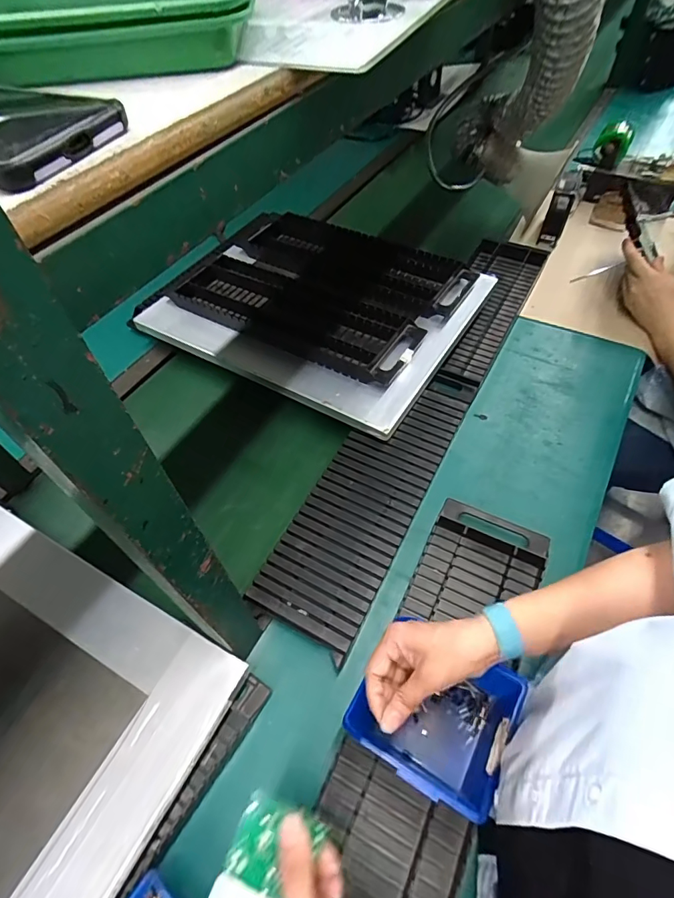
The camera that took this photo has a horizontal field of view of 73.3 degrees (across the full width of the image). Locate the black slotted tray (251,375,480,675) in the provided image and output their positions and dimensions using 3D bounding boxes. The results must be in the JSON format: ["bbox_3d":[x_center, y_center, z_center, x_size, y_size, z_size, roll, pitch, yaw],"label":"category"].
[{"bbox_3d":[0.058,0.041,0.631,0.133,0.039,0.458,22,58,18],"label":"black slotted tray"}]

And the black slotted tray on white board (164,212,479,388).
[{"bbox_3d":[-0.048,-0.292,0.807,0.465,0.066,0.311,25,59,19],"label":"black slotted tray on white board"}]

